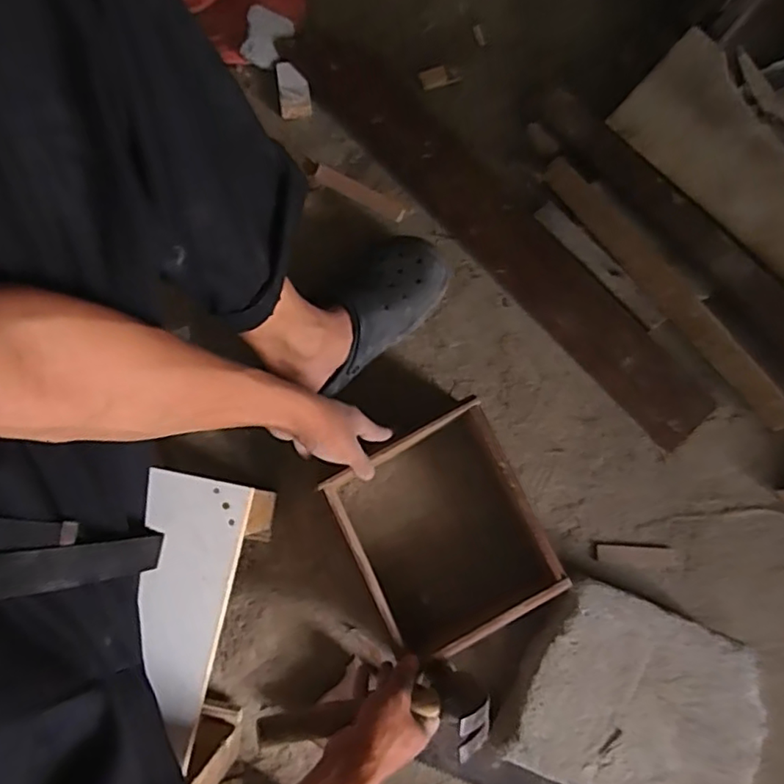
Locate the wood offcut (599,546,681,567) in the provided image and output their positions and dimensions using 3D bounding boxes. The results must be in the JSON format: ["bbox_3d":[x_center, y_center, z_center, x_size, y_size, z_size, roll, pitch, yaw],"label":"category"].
[{"bbox_3d":[0.294,0.194,0.700,0.099,0.004,0.022,4,79,0],"label":"wood offcut"}]

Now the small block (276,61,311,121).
[{"bbox_3d":[-0.132,-0.406,0.791,0.041,0.021,0.070,-7,79,-2],"label":"small block"}]

